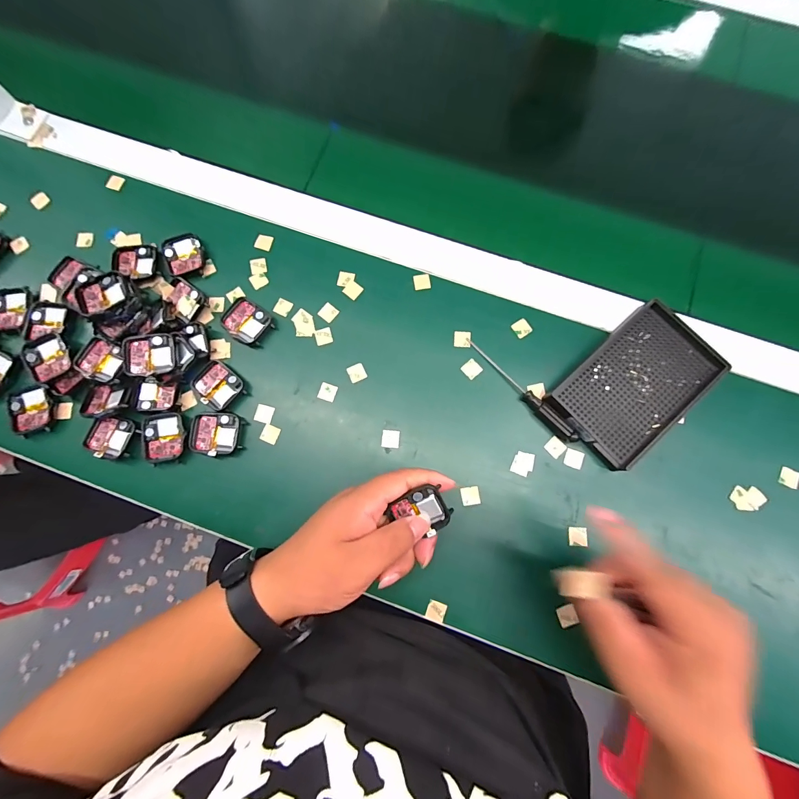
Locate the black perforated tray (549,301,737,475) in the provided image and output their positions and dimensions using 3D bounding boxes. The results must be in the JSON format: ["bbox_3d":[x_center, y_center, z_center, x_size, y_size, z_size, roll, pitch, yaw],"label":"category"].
[{"bbox_3d":[0.213,-0.014,0.333,0.140,0.025,0.091,-42,82,-8],"label":"black perforated tray"}]

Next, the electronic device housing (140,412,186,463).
[{"bbox_3d":[-0.212,0.034,0.336,0.037,0.015,0.042,-6,79,-2],"label":"electronic device housing"}]

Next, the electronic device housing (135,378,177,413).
[{"bbox_3d":[-0.223,-0.003,0.339,0.036,0.012,0.030,10,79,2],"label":"electronic device housing"}]

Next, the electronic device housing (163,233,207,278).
[{"bbox_3d":[-0.213,-0.143,0.365,0.038,0.009,0.044,-19,79,-4],"label":"electronic device housing"}]

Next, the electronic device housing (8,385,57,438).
[{"bbox_3d":[-0.336,0.010,0.337,0.037,0.011,0.042,-17,79,-4],"label":"electronic device housing"}]

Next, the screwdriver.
[{"bbox_3d":[0.110,-0.010,0.337,0.011,0.014,0.130,-44,82,-8],"label":"screwdriver"}]

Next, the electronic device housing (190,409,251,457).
[{"bbox_3d":[-0.166,0.030,0.335,0.046,0.011,0.038,6,78,1],"label":"electronic device housing"}]

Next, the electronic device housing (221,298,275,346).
[{"bbox_3d":[-0.147,-0.075,0.355,0.046,0.010,0.038,35,80,6],"label":"electronic device housing"}]

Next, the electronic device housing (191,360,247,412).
[{"bbox_3d":[-0.168,-0.012,0.343,0.042,0.009,0.037,43,81,8],"label":"electronic device housing"}]

